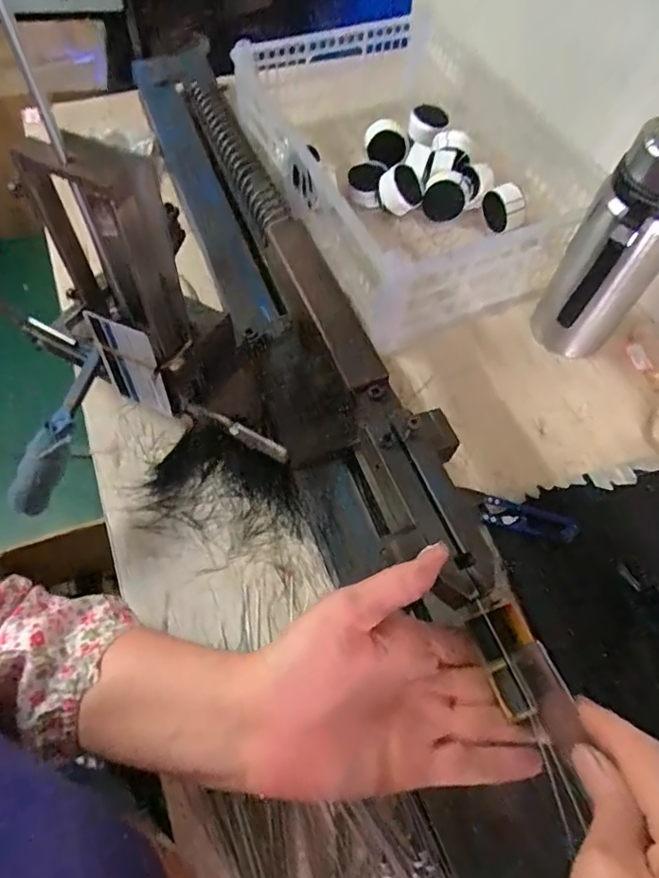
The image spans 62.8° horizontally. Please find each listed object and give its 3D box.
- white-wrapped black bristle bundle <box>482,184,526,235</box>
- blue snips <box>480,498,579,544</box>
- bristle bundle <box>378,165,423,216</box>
[{"bbox_3d":[0.206,-0.271,0.633,0.024,0.053,0.054,-27,66,-16],"label":"white-wrapped black bristle bundle"},{"bbox_3d":[0.176,0.071,0.472,0.081,0.005,0.023,12,62,4],"label":"blue snips"},{"bbox_3d":[0.087,-0.299,0.645,0.046,0.035,0.042,1,61,-2],"label":"bristle bundle"}]

